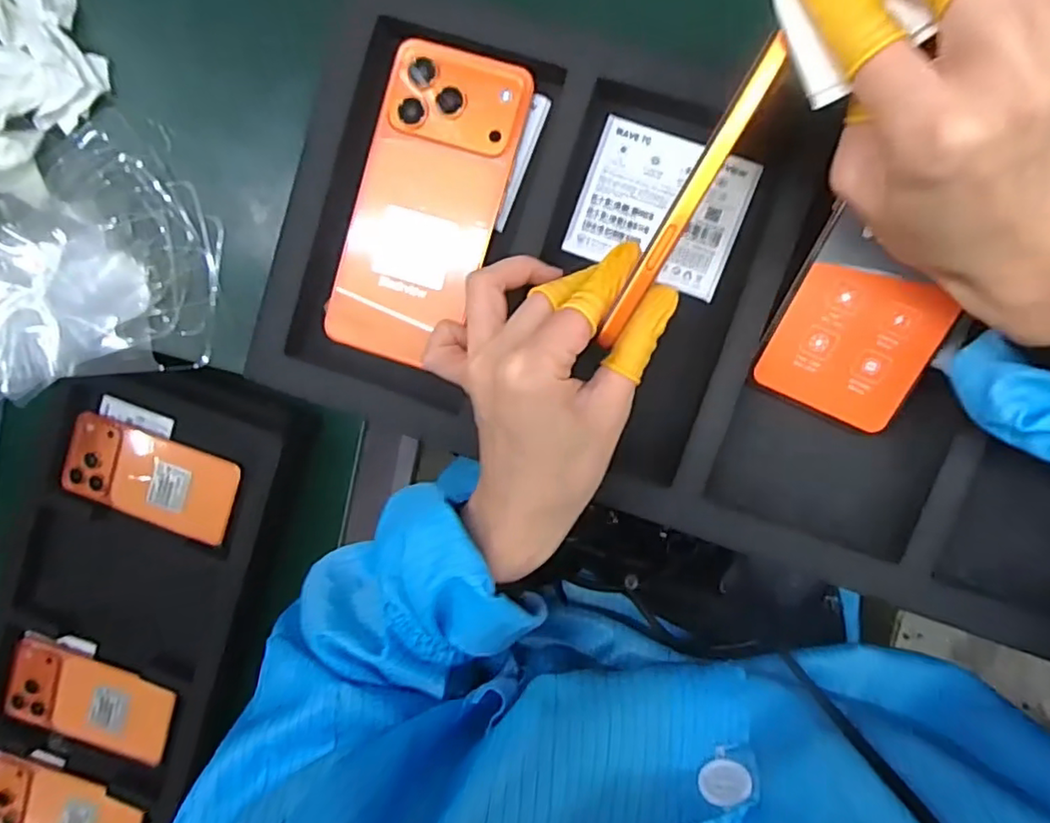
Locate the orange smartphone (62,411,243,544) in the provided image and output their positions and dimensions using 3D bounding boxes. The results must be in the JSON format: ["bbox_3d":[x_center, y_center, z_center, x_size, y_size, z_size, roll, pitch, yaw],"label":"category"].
[{"bbox_3d":[-0.336,0.059,0.552,0.161,0.012,0.072,19,83,0],"label":"orange smartphone"}]

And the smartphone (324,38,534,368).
[{"bbox_3d":[-0.053,-0.108,0.333,0.075,0.014,0.162,19,95,5],"label":"smartphone"}]

